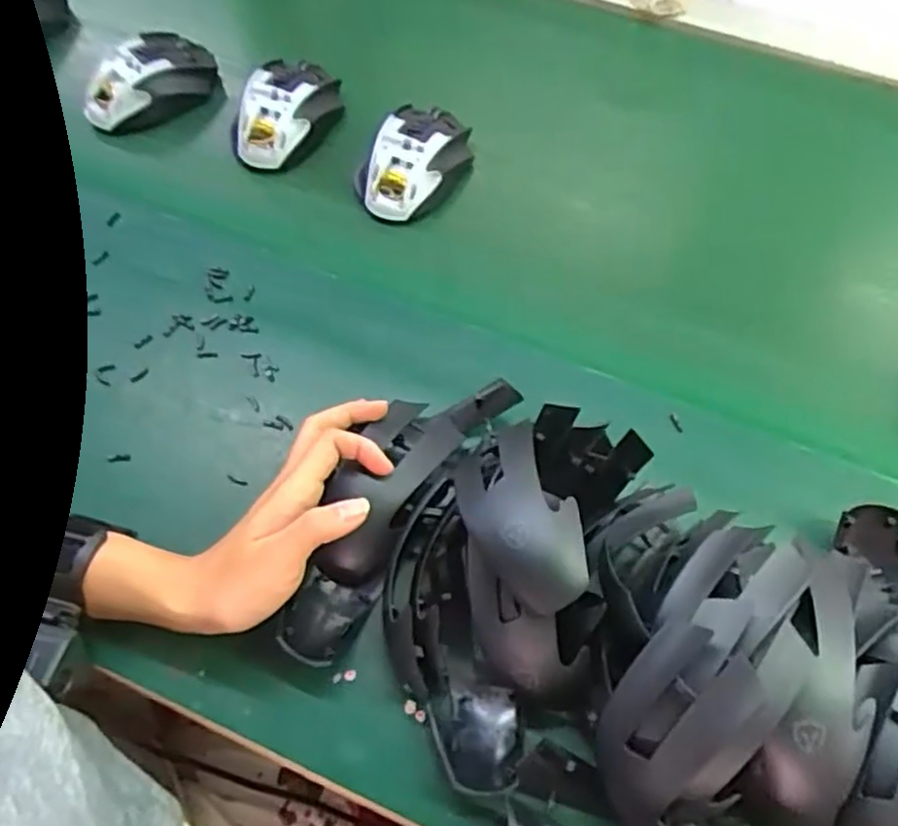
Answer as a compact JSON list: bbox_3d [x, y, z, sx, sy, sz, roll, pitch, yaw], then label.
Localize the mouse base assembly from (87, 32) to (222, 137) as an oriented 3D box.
[{"bbox_3d":[-0.256,-0.282,0.609,0.112,0.042,0.067,-23,65,-12],"label":"mouse base assembly"}]

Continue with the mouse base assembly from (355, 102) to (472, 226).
[{"bbox_3d":[-0.028,-0.204,0.576,0.077,0.046,0.109,31,67,15],"label":"mouse base assembly"}]

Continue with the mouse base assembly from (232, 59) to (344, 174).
[{"bbox_3d":[-0.138,-0.255,0.600,0.071,0.040,0.113,29,66,14],"label":"mouse base assembly"}]

